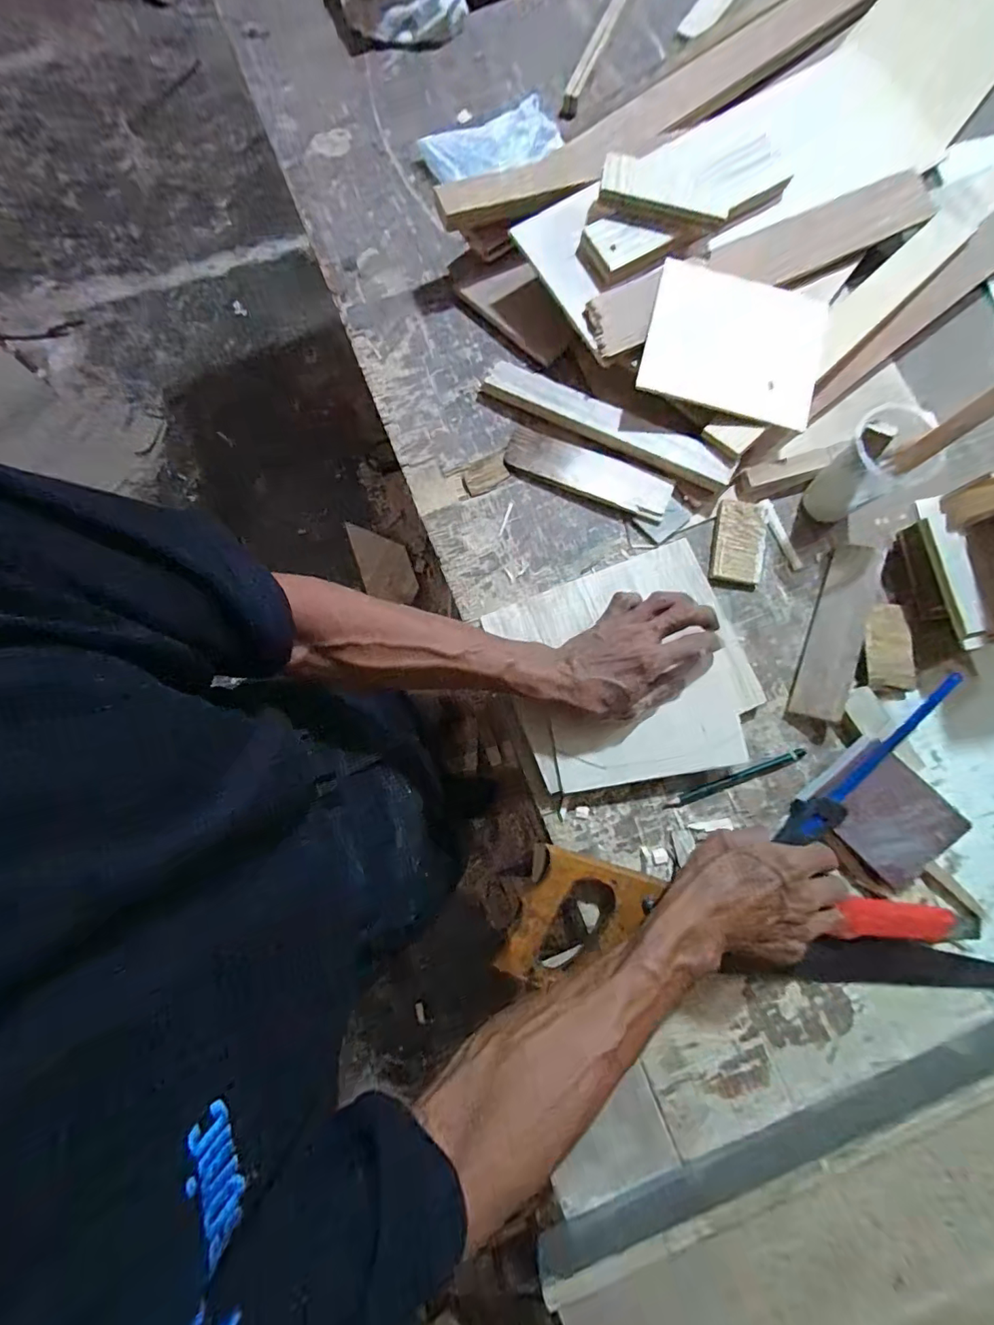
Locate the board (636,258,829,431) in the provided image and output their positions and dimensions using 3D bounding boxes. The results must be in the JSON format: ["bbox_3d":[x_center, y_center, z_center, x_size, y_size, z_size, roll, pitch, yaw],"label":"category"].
[{"bbox_3d":[0.221,-0.298,0.460,0.159,0.011,0.142,13,82,-1],"label":"board"}]

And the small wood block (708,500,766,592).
[{"bbox_3d":[0.230,-0.113,0.476,0.046,0.011,0.085,11,80,3],"label":"small wood block"}]

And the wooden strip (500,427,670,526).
[{"bbox_3d":[0.088,-0.186,0.491,0.166,0.014,0.045,24,81,5],"label":"wooden strip"}]

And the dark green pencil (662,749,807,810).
[{"bbox_3d":[0.212,0.104,0.440,0.132,0.004,0.011,-21,80,-3],"label":"dark green pencil"}]

